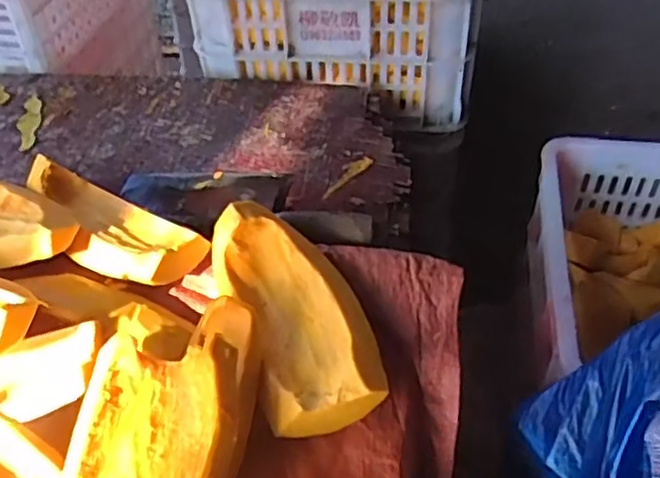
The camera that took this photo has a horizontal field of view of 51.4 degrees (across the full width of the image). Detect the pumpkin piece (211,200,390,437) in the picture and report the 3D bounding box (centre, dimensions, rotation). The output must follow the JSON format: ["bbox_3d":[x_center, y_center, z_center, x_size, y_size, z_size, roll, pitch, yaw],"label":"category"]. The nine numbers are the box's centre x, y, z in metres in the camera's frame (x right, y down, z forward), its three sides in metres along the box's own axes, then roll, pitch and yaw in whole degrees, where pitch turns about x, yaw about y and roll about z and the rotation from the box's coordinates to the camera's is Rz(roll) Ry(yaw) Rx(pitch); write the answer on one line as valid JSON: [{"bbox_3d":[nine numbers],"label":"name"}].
[{"bbox_3d":[-0.026,0.058,0.522,0.088,0.063,0.197,-16,46,-15],"label":"pumpkin piece"}]

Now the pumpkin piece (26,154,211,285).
[{"bbox_3d":[-0.196,-0.009,0.592,0.202,0.046,0.076,26,50,25],"label":"pumpkin piece"}]

